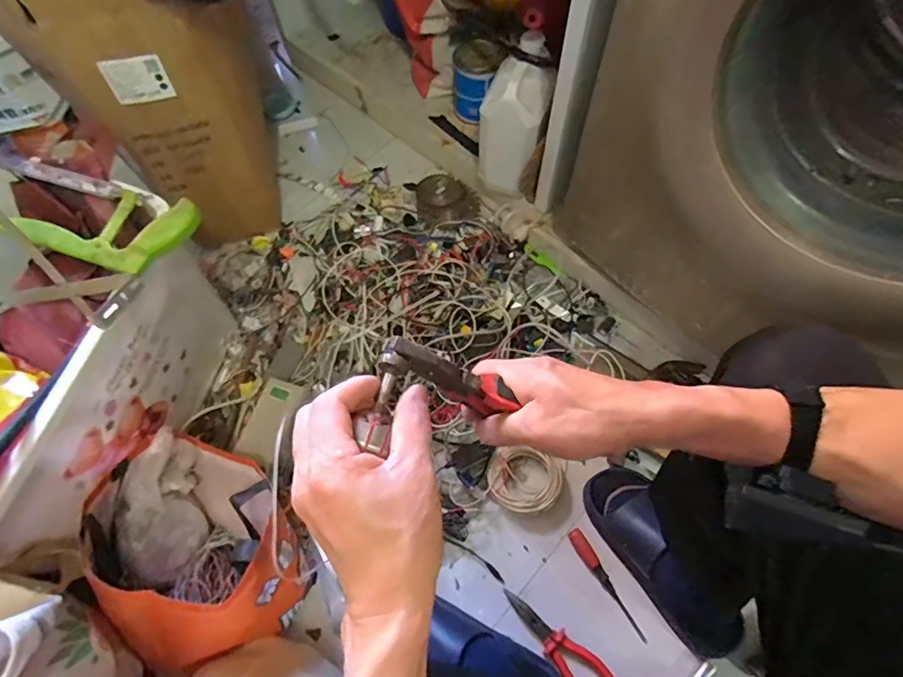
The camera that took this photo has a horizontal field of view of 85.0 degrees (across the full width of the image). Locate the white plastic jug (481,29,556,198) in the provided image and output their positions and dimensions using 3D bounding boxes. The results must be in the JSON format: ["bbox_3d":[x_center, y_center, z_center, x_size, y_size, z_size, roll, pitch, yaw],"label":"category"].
[{"bbox_3d":[0.110,-0.375,0.857,0.102,0.199,0.146,14,67,8],"label":"white plastic jug"}]

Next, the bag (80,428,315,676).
[{"bbox_3d":[-0.328,0.255,0.628,0.289,0.179,0.203,38,72,17],"label":"bag"}]

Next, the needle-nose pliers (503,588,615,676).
[{"bbox_3d":[0.148,0.418,0.677,0.052,0.014,0.185,-39,70,-15],"label":"needle-nose pliers"}]

